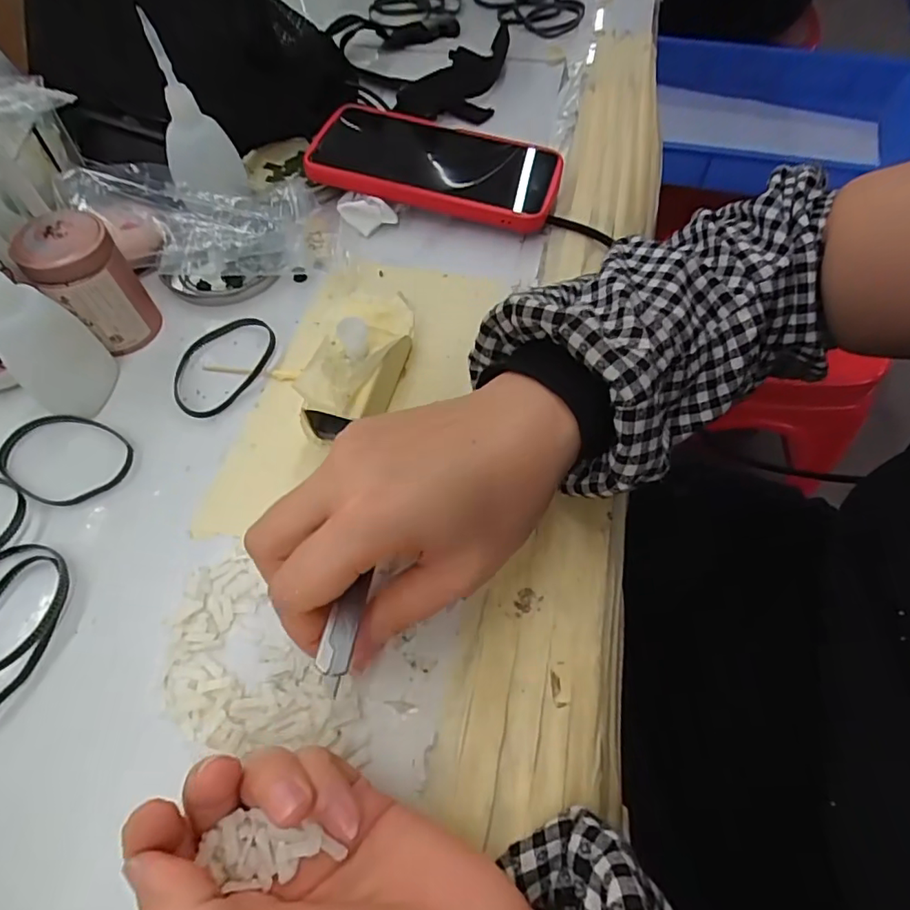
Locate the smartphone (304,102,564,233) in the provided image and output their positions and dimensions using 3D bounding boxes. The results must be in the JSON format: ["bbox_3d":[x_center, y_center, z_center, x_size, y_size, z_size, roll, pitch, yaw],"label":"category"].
[{"bbox_3d":[-0.013,-0.202,0.379,0.171,0.017,0.084,18,63,7],"label":"smartphone"}]

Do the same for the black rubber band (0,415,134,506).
[{"bbox_3d":[-0.198,0.001,0.279,0.066,0.004,0.049,17,60,10],"label":"black rubber band"}]

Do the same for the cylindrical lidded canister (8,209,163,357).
[{"bbox_3d":[-0.198,-0.091,0.300,0.043,0.066,0.037,-38,66,-21],"label":"cylindrical lidded canister"}]

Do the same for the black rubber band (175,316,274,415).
[{"bbox_3d":[-0.132,-0.053,0.313,0.046,0.007,0.073,29,66,17],"label":"black rubber band"}]

